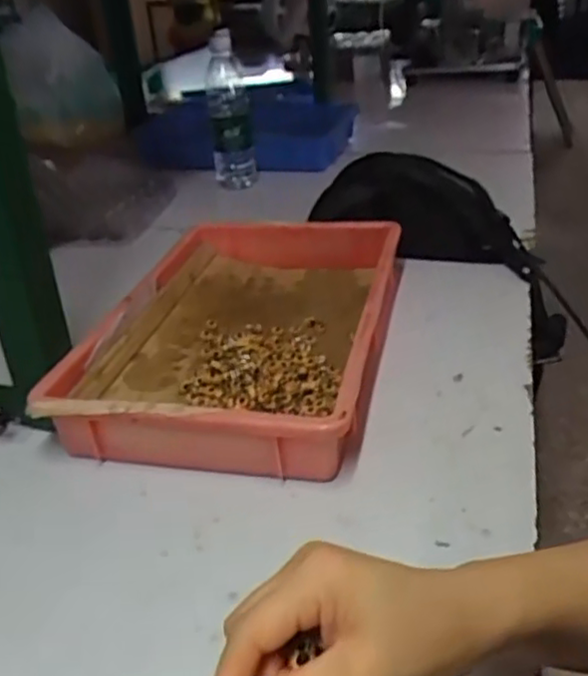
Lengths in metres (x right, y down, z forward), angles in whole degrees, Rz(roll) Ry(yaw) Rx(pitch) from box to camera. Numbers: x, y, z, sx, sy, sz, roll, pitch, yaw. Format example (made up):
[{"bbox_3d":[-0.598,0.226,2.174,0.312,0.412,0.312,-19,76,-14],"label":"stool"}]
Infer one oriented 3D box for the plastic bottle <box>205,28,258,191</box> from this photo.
[{"bbox_3d":[-0.099,-0.346,1.034,0.063,0.228,0.075,-5,31,-1],"label":"plastic bottle"}]

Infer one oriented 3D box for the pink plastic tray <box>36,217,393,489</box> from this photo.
[{"bbox_3d":[-0.041,-0.010,0.629,0.243,0.066,0.356,2,31,12],"label":"pink plastic tray"}]

